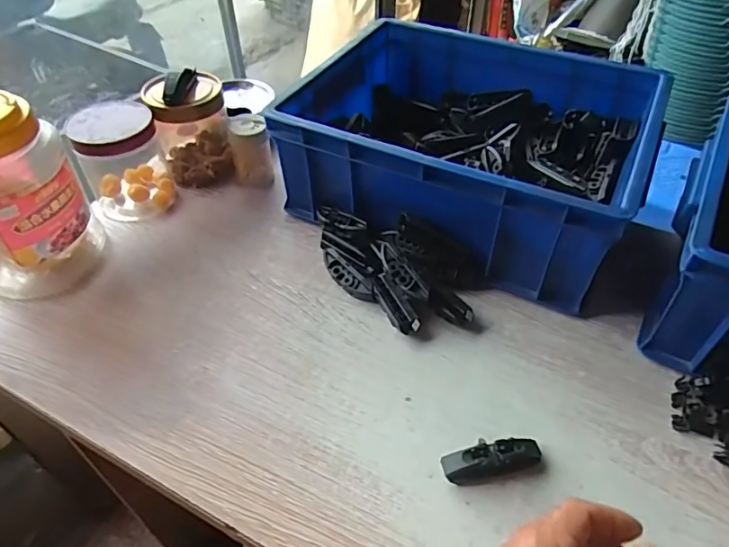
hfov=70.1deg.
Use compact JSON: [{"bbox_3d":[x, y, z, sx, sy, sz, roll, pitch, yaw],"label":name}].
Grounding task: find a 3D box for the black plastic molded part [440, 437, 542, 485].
[{"bbox_3d":[0.093,0.135,0.381,0.072,0.016,0.024,-8,47,-7],"label":"black plastic molded part"}]

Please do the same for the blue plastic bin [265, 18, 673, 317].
[{"bbox_3d":[0.114,-0.140,0.567,0.330,0.130,0.278,22,51,20],"label":"blue plastic bin"}]

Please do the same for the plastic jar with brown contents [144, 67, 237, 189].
[{"bbox_3d":[-0.203,-0.177,0.609,0.082,0.120,0.092,-17,49,-15],"label":"plastic jar with brown contents"}]

